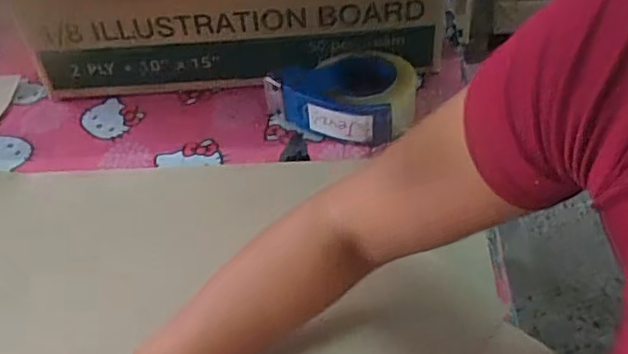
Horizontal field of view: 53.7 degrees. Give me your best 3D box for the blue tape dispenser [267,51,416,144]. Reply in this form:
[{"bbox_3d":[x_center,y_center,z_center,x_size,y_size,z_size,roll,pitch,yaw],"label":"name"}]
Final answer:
[{"bbox_3d":[0.035,-0.106,0.750,0.163,0.056,0.111,20,50,24],"label":"blue tape dispenser"}]

